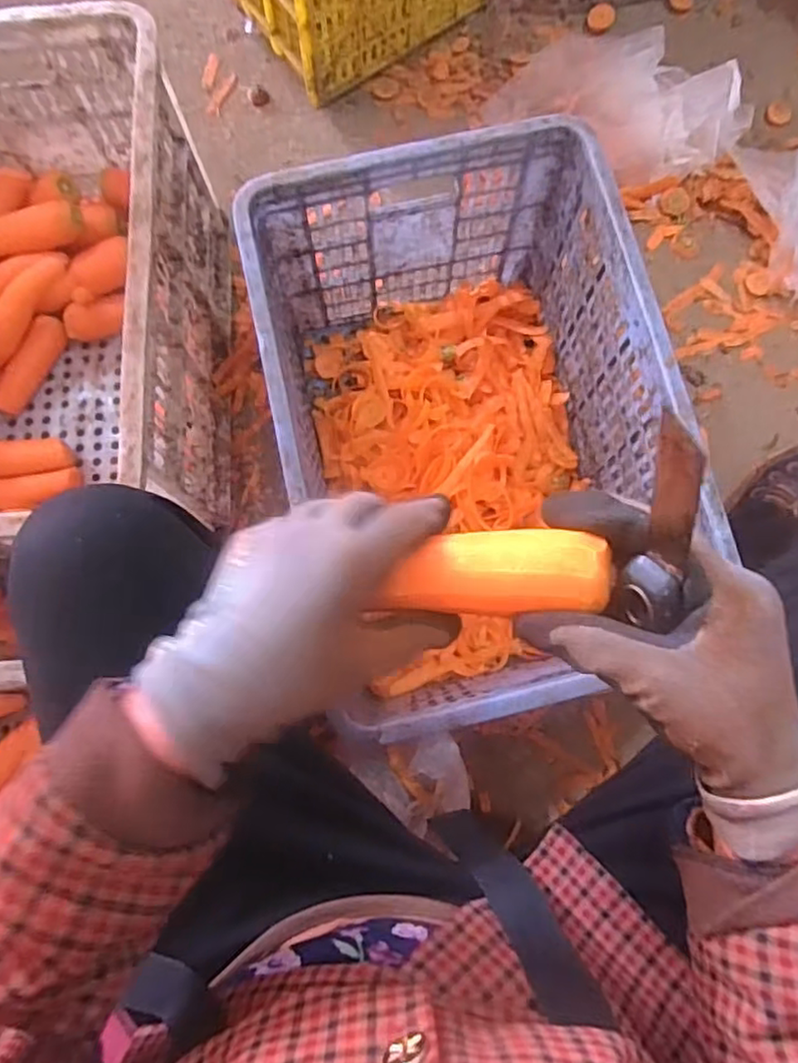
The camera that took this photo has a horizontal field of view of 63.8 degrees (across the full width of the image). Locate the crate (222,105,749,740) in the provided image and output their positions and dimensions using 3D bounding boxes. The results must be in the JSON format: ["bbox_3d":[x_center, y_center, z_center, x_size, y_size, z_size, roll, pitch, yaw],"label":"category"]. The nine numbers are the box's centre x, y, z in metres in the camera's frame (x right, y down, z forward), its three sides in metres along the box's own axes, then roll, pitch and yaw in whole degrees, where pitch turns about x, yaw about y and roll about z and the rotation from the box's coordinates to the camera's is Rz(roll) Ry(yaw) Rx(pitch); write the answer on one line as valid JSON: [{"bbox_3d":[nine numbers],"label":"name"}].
[{"bbox_3d":[0.062,-0.108,0.671,0.341,0.259,0.468,-12,79,-2],"label":"crate"}]

